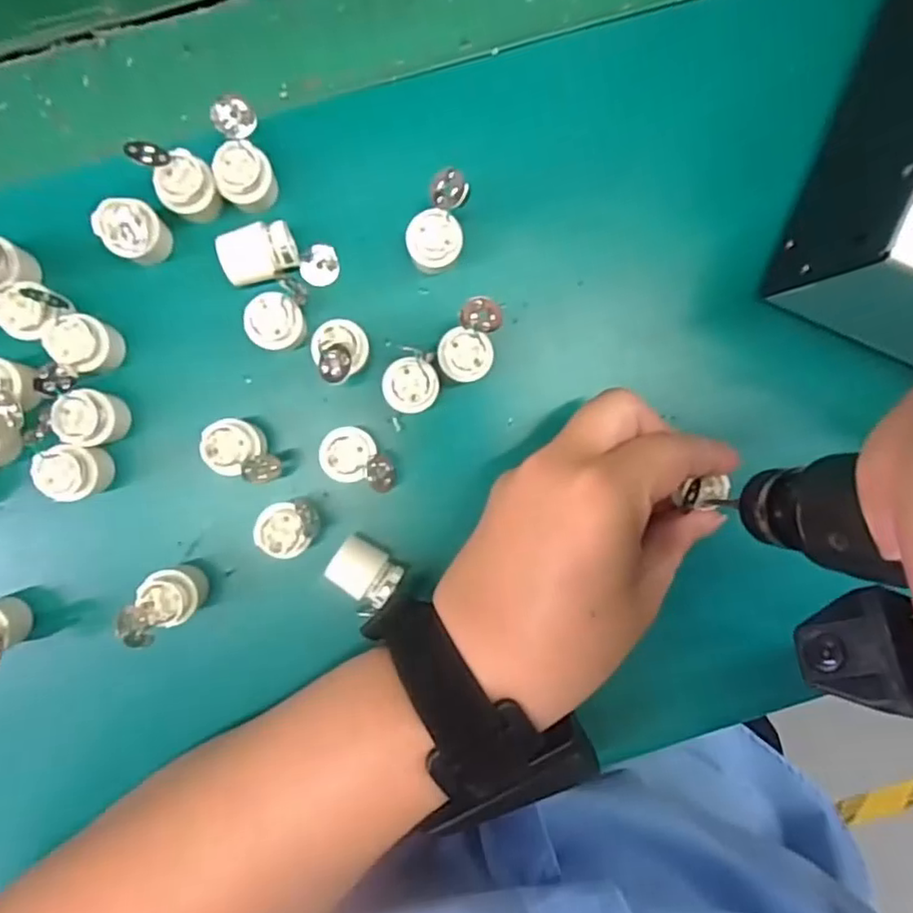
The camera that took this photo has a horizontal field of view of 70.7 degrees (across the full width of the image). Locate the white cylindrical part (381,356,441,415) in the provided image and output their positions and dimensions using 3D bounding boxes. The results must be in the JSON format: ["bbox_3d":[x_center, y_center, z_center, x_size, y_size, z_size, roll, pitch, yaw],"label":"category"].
[{"bbox_3d":[-0.018,-0.028,0.258,0.021,0.026,0.021,0,90,-1],"label":"white cylindrical part"}]

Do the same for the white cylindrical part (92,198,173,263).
[{"bbox_3d":[-0.124,-0.085,0.249,0.018,0.028,0.020,13,90,-1],"label":"white cylindrical part"}]

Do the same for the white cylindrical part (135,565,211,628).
[{"bbox_3d":[-0.110,0.054,0.254,0.017,0.028,0.020,-12,91,-1],"label":"white cylindrical part"}]

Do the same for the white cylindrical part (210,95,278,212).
[{"bbox_3d":[-0.082,-0.114,0.247,0.020,0.033,0.032,-15,91,-1],"label":"white cylindrical part"}]

